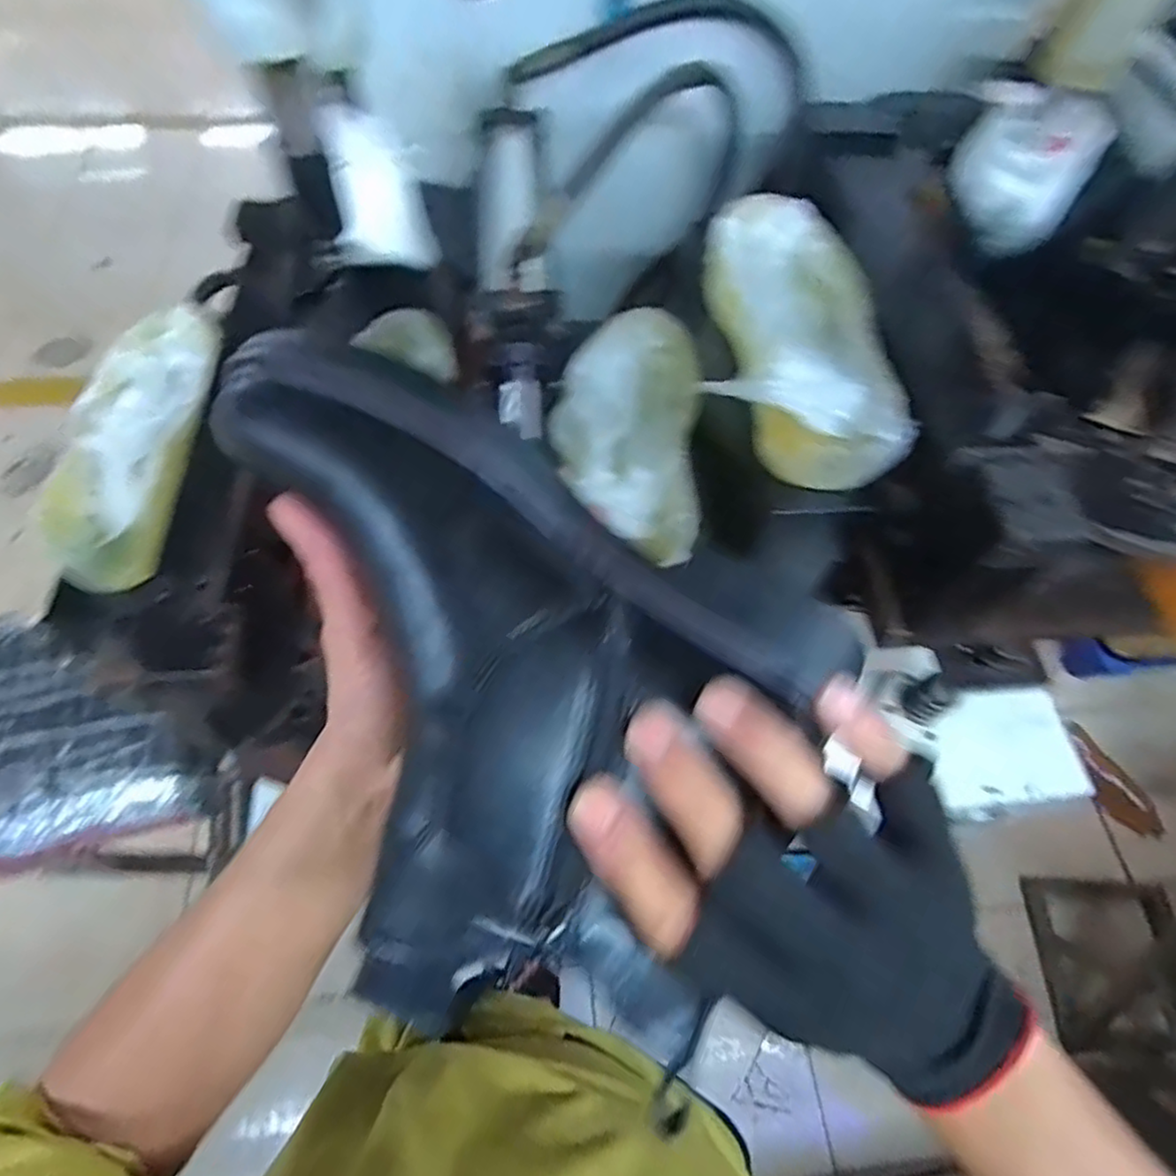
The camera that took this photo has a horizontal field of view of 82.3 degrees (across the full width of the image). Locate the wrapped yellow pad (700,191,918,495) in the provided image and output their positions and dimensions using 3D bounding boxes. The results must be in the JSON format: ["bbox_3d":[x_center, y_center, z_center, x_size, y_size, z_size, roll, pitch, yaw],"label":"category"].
[{"bbox_3d":[0.167,-0.212,0.550,0.137,0.050,0.295,5,60,0],"label":"wrapped yellow pad"}]

